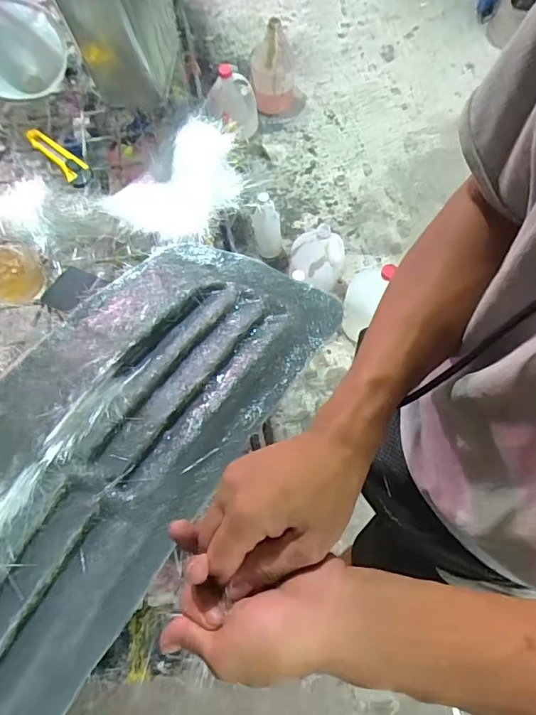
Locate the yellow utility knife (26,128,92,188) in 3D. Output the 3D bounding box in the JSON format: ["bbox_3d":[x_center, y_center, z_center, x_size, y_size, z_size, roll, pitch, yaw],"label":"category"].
[{"bbox_3d":[-0.317,-0.309,0.700,0.036,0.014,0.147,-42,77,-13],"label":"yellow utility knife"}]

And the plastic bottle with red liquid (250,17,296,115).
[{"bbox_3d":[0.025,-0.972,1.538,0.160,0.290,0.133,2,72,0],"label":"plastic bottle with red liquid"}]

